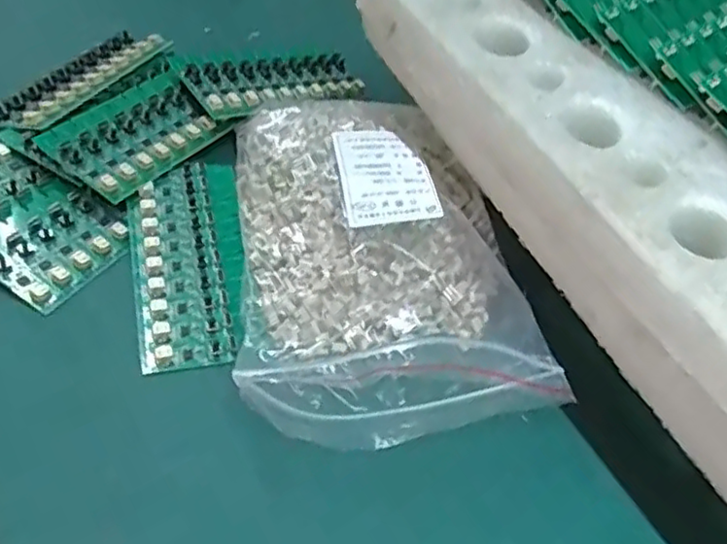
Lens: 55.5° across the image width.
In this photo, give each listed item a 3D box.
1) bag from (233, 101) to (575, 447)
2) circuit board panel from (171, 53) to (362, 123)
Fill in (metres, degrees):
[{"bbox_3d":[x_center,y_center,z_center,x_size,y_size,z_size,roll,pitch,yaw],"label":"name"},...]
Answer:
[{"bbox_3d":[0.010,-0.020,0.378,0.151,0.034,0.224,0,48,-11],"label":"bag"},{"bbox_3d":[-0.058,-0.135,0.480,0.134,0.017,0.056,-20,53,-40],"label":"circuit board panel"}]

